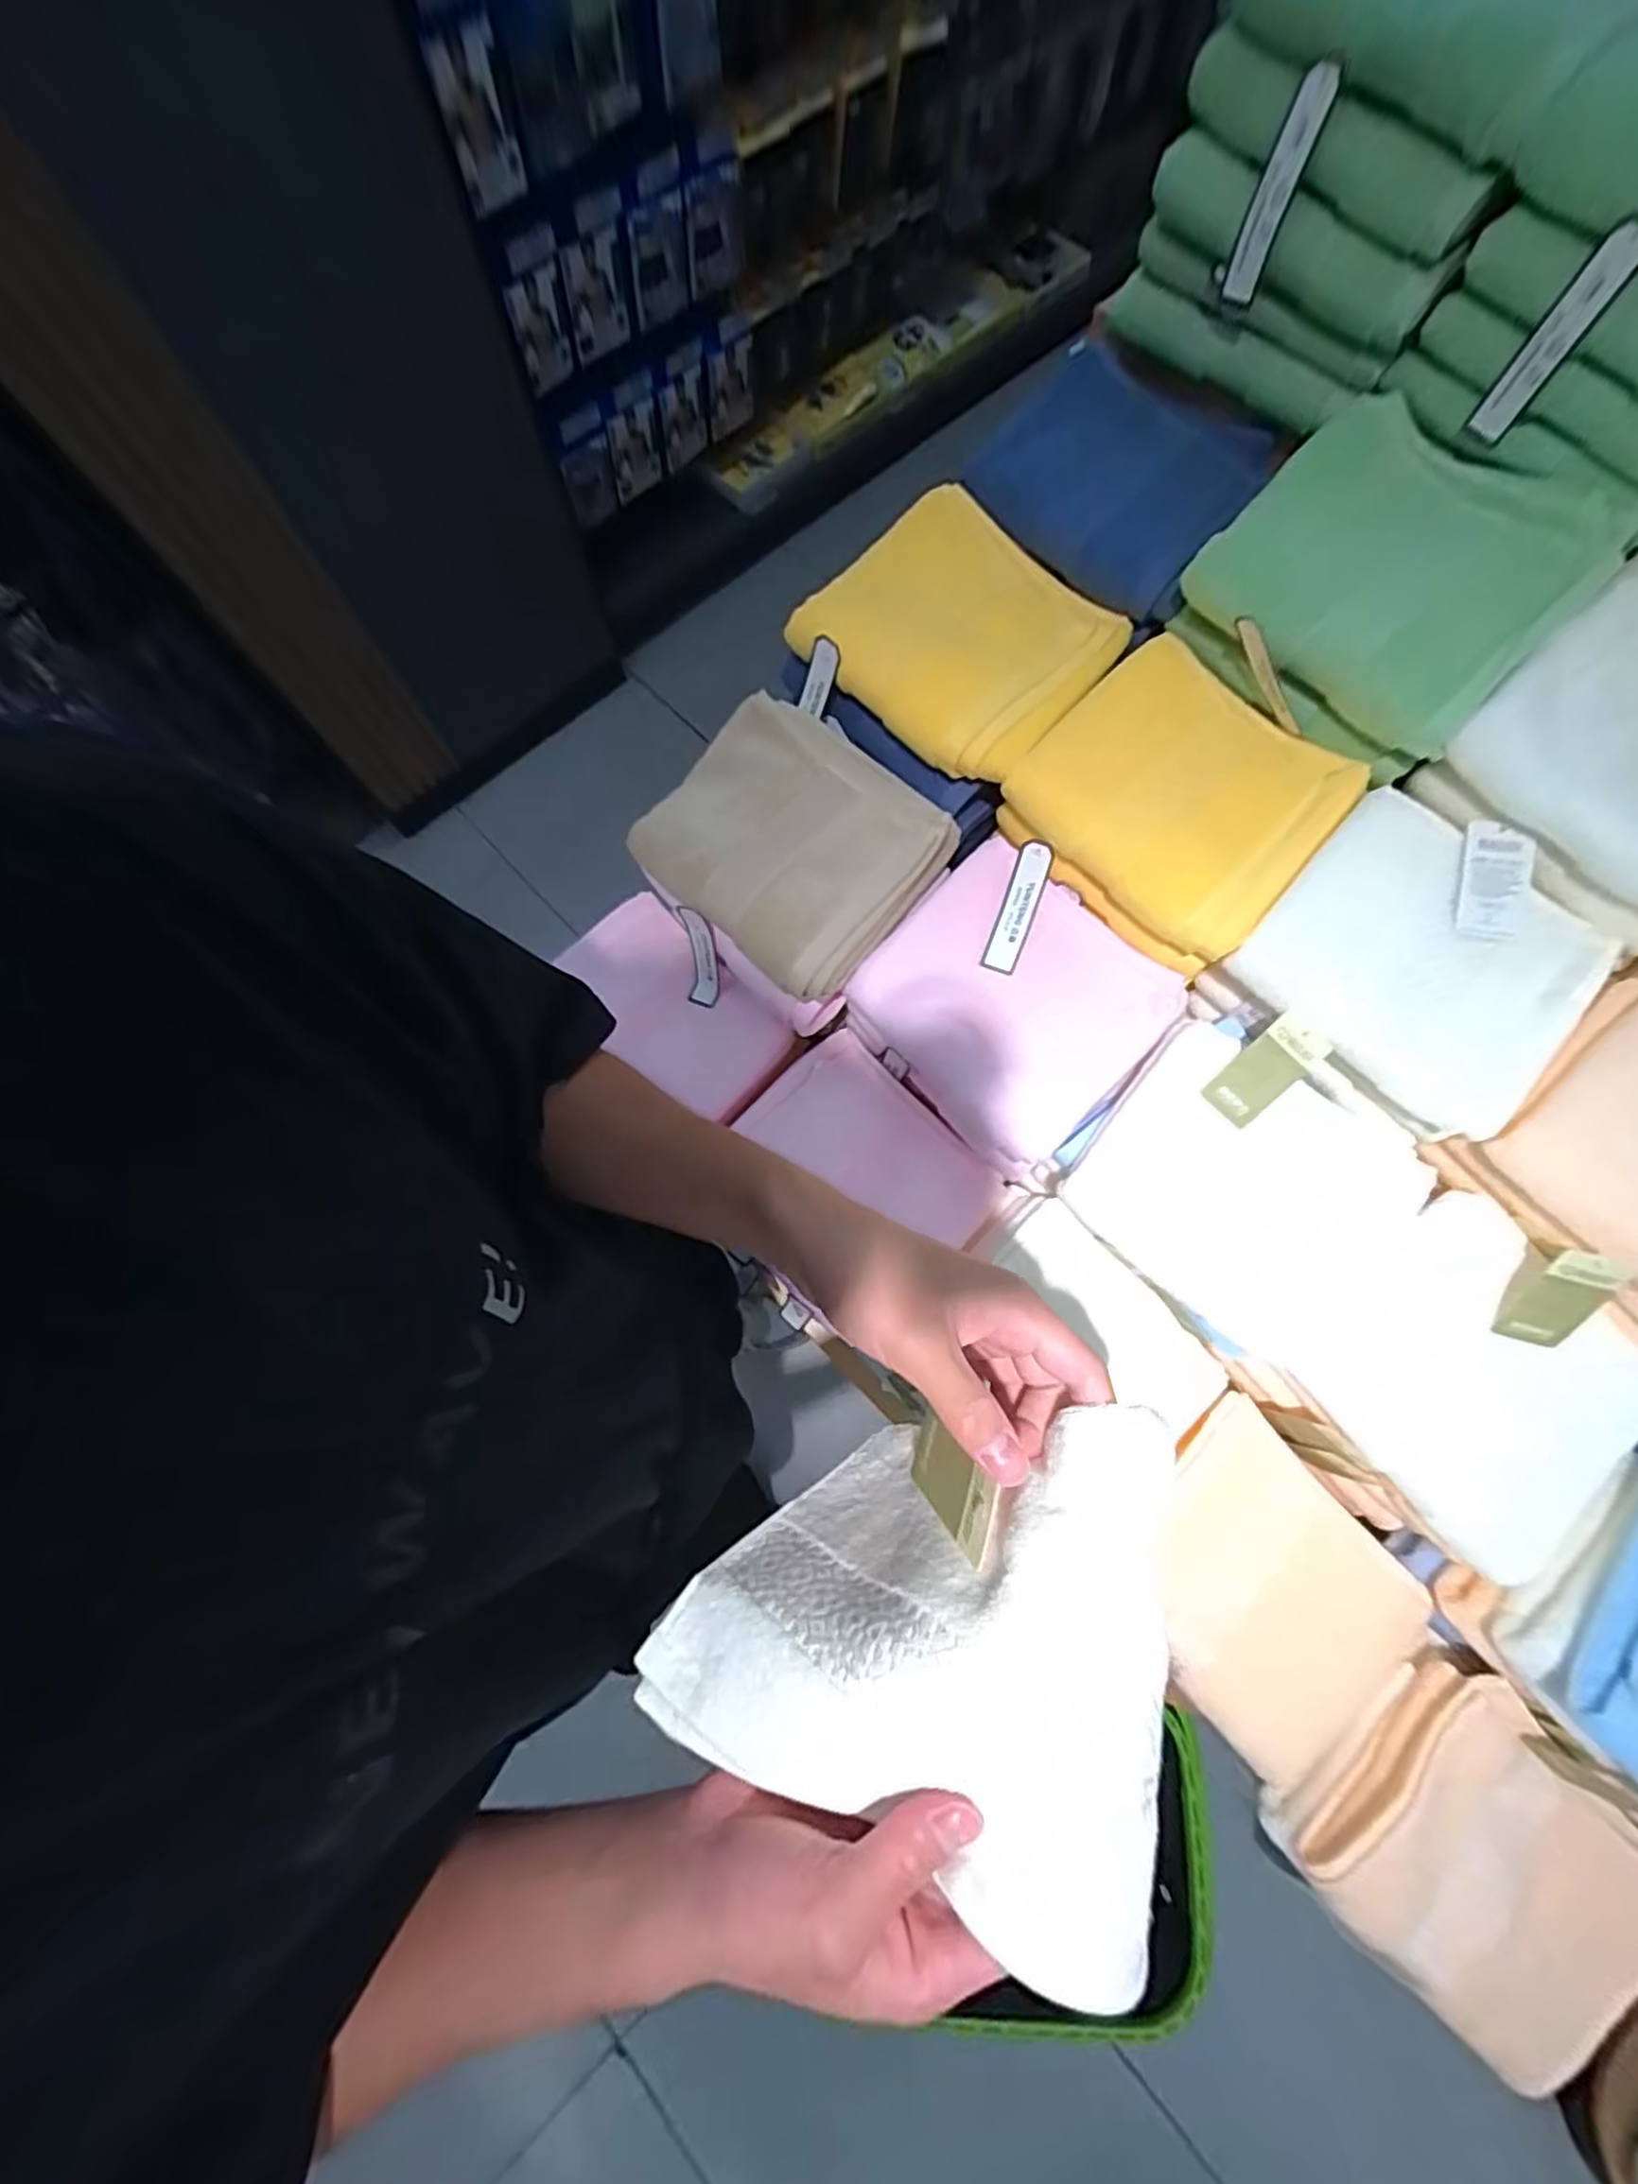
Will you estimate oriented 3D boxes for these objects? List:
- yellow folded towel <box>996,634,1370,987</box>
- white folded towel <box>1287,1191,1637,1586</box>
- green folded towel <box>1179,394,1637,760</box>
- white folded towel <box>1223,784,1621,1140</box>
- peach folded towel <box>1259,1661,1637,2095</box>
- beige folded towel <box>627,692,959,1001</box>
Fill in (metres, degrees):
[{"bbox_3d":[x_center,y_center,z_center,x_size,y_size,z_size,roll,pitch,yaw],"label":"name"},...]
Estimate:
[{"bbox_3d":[0.261,-0.209,0.544,0.175,0.066,0.193,-43,77,-10],"label":"yellow folded towel"},{"bbox_3d":[0.441,0.194,0.494,0.185,0.045,0.178,-40,77,-9],"label":"white folded towel"},{"bbox_3d":[0.379,-0.342,0.498,0.203,0.087,0.173,40,79,11],"label":"green folded towel"},{"bbox_3d":[0.398,-0.084,0.496,0.179,0.057,0.164,41,79,12],"label":"white folded towel"},{"bbox_3d":[0.418,0.487,0.457,0.169,0.058,0.190,-41,77,-10],"label":"peach folded towel"},{"bbox_3d":[-0.019,-0.190,0.551,0.196,0.046,0.179,40,79,12],"label":"beige folded towel"}]

